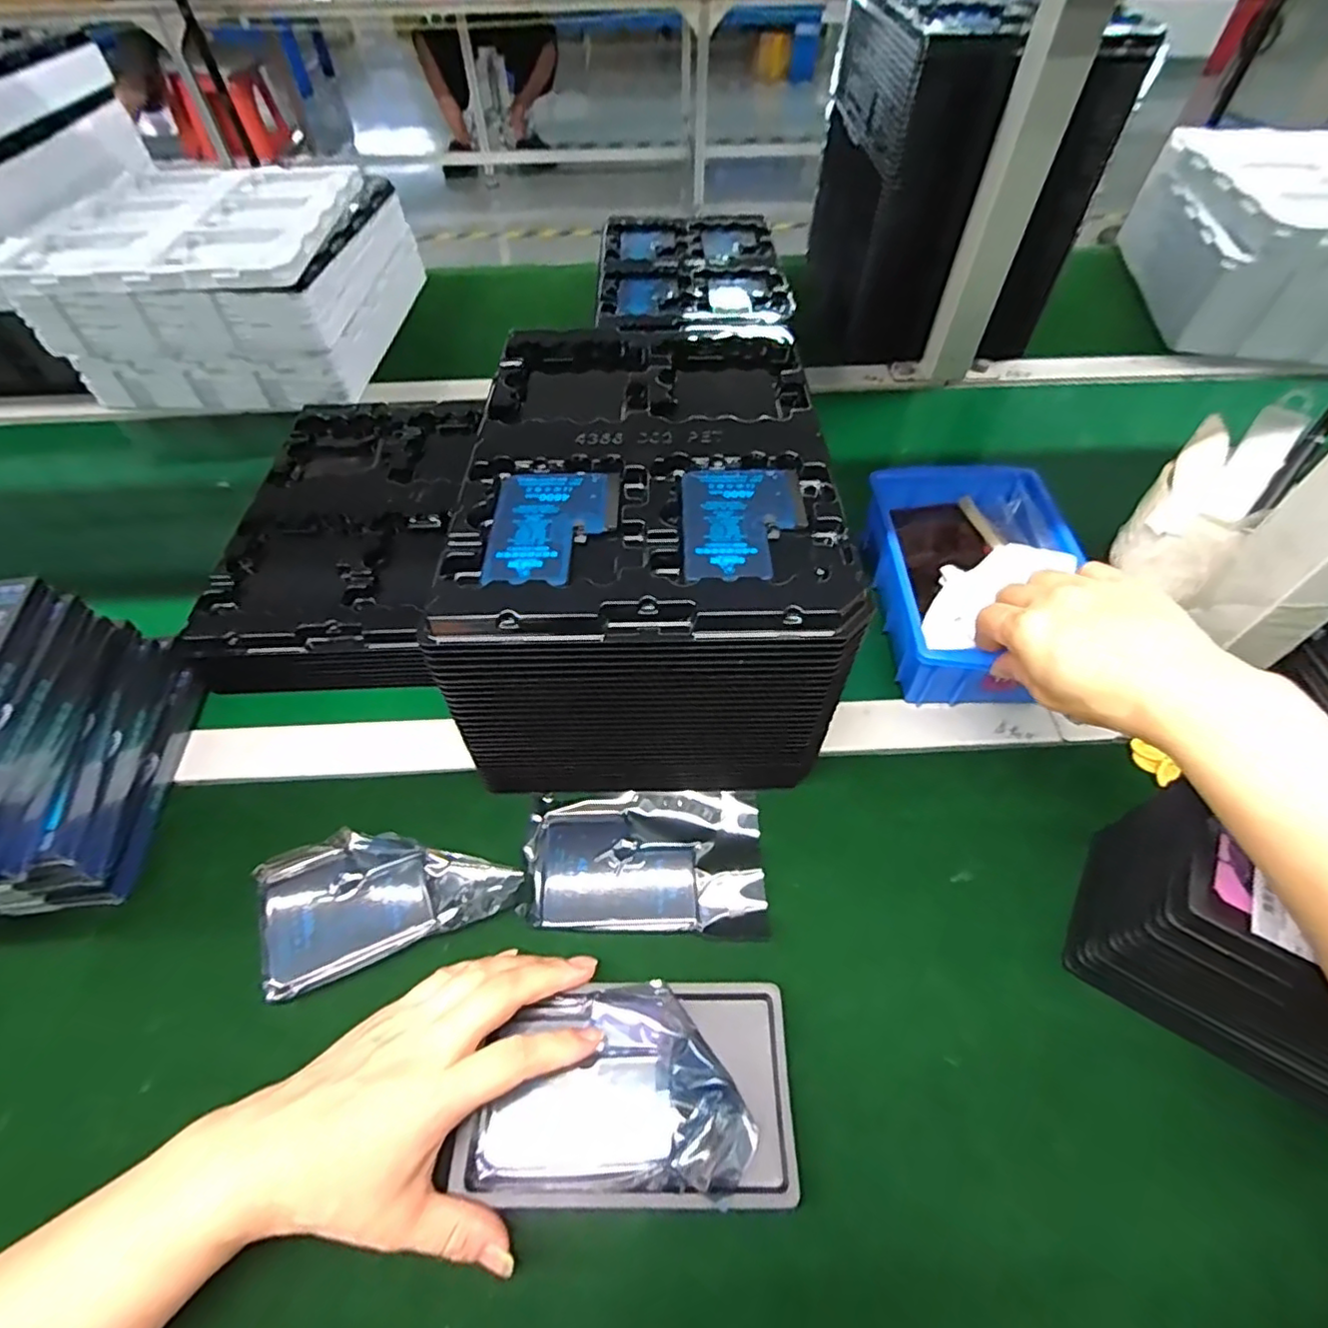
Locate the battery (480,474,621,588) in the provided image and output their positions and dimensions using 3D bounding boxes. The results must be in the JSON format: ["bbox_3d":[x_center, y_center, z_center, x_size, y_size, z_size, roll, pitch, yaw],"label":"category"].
[{"bbox_3d":[-0.059,-0.076,0.341,0.067,0.009,0.093,-1,54,0],"label":"battery"}]

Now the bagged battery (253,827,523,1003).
[{"bbox_3d":[-0.168,0.134,0.383,0.142,0.010,0.080,-20,56,-12],"label":"bagged battery"}]

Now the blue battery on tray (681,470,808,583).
[{"bbox_3d":[0.043,-0.077,0.340,0.065,0.007,0.092,1,54,1],"label":"blue battery on tray"}]

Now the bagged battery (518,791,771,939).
[{"bbox_3d":[-0.011,0.118,0.388,0.141,0.006,0.086,1,55,2],"label":"bagged battery"}]

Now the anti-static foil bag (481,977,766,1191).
[{"bbox_3d":[-0.023,0.208,0.316,0.126,0.016,0.082,0,54,1],"label":"anti-static foil bag"}]

